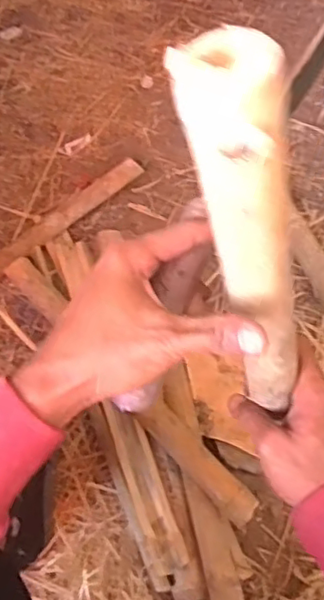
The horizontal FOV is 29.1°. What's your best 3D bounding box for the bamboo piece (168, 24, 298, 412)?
[{"bbox_3d":[0.051,-0.011,0.326,0.034,0.286,0.038,-42,58,-13],"label":"bamboo piece"}]

